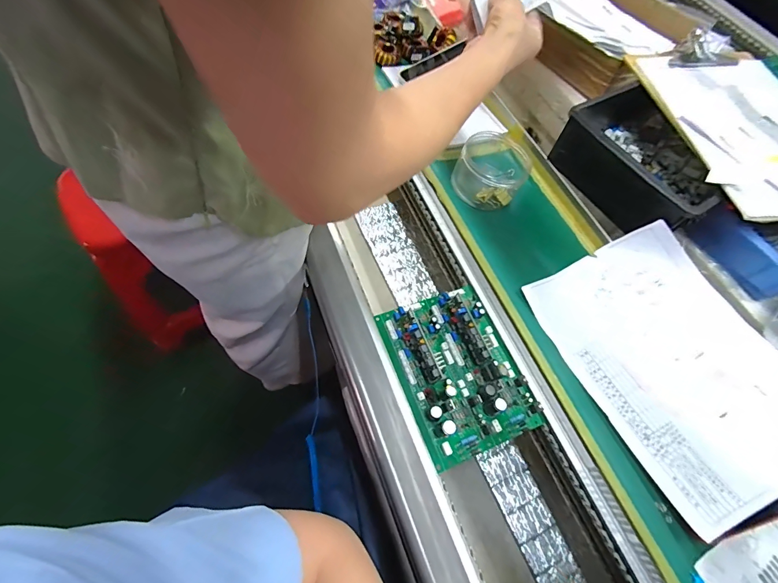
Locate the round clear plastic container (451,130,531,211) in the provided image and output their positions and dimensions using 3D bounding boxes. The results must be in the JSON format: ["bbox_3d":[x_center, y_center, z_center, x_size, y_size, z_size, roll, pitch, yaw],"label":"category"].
[{"bbox_3d":[0.147,-0.175,0.502,0.089,0.048,0.096,39,66,13],"label":"round clear plastic container"}]

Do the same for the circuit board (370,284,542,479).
[{"bbox_3d":[0.077,0.080,0.387,0.136,0.033,0.177,-18,67,-15],"label":"circuit board"}]

